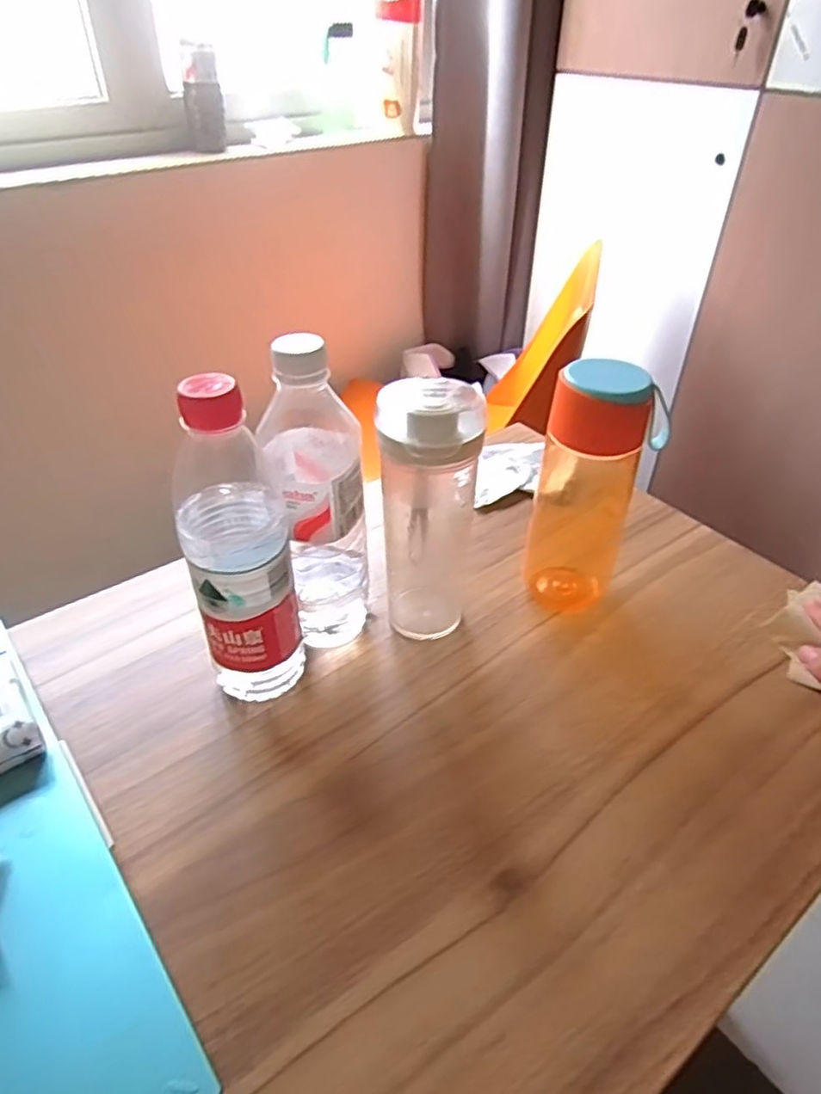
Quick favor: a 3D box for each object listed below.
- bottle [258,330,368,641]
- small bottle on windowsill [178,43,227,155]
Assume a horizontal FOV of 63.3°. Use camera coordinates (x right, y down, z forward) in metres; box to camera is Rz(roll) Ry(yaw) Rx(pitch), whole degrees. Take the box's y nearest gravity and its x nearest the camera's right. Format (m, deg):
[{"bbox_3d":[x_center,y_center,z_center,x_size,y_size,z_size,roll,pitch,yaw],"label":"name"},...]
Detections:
[{"bbox_3d":[-0.061,-0.028,0.449,0.058,0.227,0.074,-5,40,-7],"label":"bottle"},{"bbox_3d":[-0.365,-0.789,1.177,0.065,0.159,0.073,-9,40,-11],"label":"small bottle on windowsill"}]

